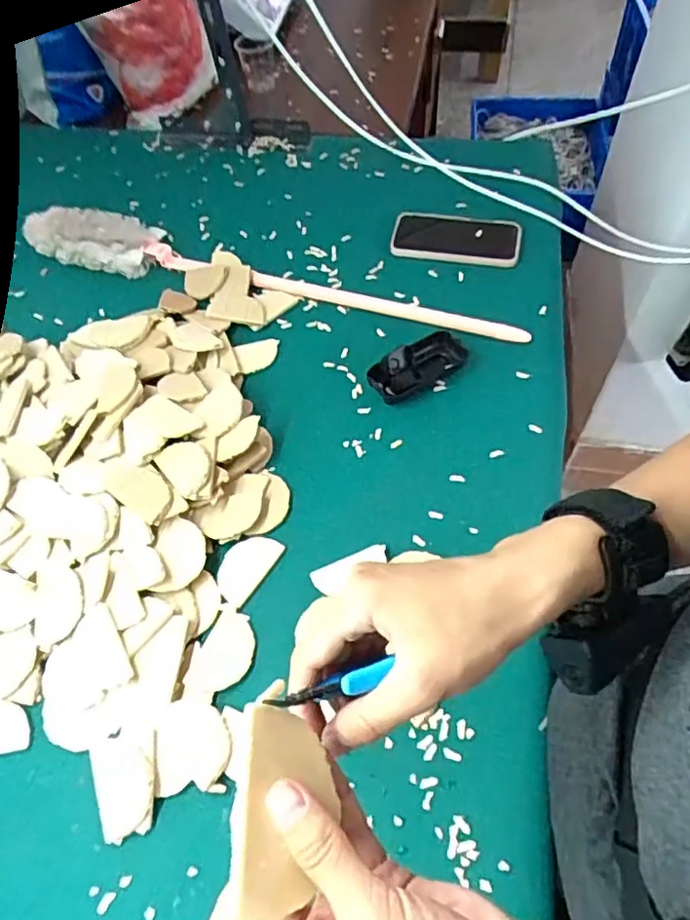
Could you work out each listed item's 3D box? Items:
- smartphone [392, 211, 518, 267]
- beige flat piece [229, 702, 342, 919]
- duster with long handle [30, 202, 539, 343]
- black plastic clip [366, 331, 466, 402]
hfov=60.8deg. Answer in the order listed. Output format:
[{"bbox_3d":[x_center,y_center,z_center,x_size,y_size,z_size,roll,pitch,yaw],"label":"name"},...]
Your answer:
[{"bbox_3d":[0.142,-0.289,0.761,0.161,0.016,0.083,8,60,10],"label":"smartphone"},{"bbox_3d":[-0.023,0.132,0.225,0.041,0.004,0.066,23,48,-23],"label":"beige flat piece"},{"bbox_3d":[-0.110,-0.245,0.743,0.681,0.040,0.077,13,61,12],"label":"duster with long handle"},{"bbox_3d":[0.082,-0.104,0.652,0.108,0.029,0.047,-25,60,-11],"label":"black plastic clip"}]

